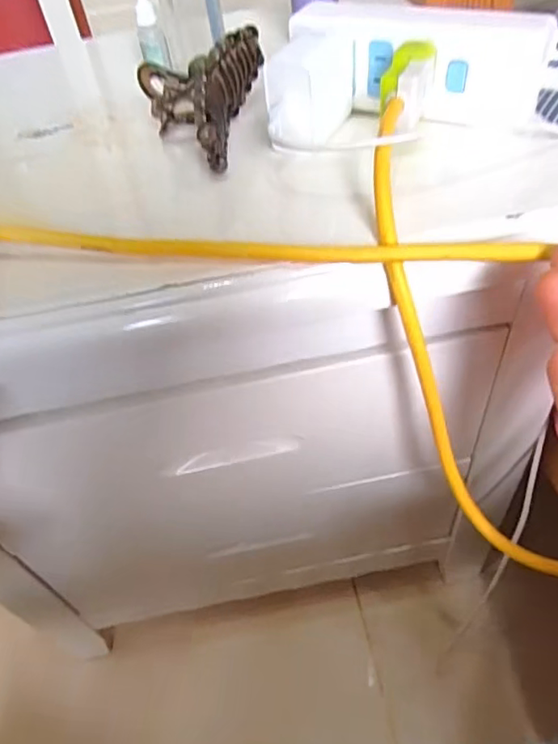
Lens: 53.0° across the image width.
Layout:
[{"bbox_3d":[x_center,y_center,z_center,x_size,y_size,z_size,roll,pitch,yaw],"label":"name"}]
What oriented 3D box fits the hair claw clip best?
[{"bbox_3d":[-0.053,-0.178,0.360,0.063,0.042,0.117,8,50,13],"label":"hair claw clip"}]

